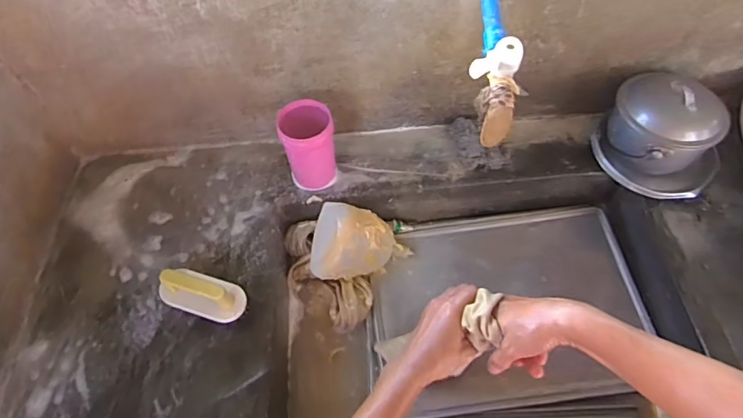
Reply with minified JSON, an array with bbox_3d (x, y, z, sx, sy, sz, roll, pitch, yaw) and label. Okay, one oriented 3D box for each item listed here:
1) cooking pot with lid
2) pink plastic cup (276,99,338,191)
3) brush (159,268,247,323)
[{"bbox_3d":[0.496,-0.148,0.814,0.148,0.111,0.157,-1,59,2],"label":"cooking pot with lid"},{"bbox_3d":[-0.102,-0.105,0.826,0.080,0.153,0.086,-1,59,2],"label":"pink plastic cup"},{"bbox_3d":[-0.255,0.131,0.732,0.129,0.069,0.059,15,61,11],"label":"brush"}]

